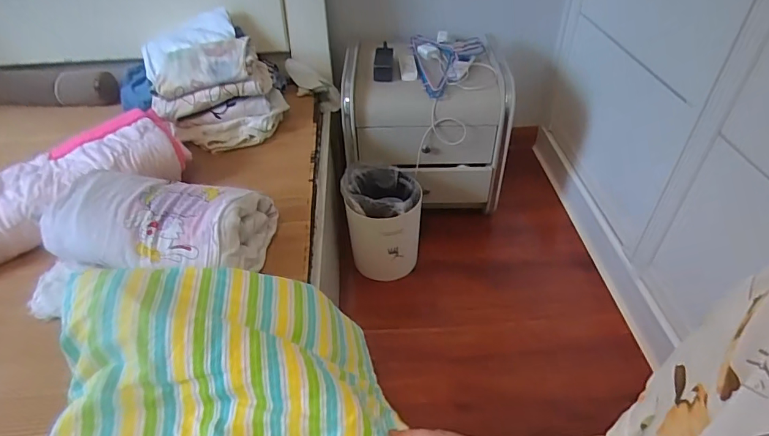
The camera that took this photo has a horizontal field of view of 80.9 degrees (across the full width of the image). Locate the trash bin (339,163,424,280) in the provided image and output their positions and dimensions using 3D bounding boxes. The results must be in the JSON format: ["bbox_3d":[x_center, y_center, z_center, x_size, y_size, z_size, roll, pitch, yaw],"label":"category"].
[{"bbox_3d":[-0.006,0.007,1.298,0.209,0.264,0.221,-9,42,-8],"label":"trash bin"}]

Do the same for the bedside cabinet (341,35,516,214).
[{"bbox_3d":[0.120,-0.303,1.440,0.475,0.385,0.430,-2,41,-1],"label":"bedside cabinet"}]

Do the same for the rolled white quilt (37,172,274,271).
[{"bbox_3d":[-0.399,0.021,0.816,0.348,0.133,0.195,7,42,10],"label":"rolled white quilt"}]

